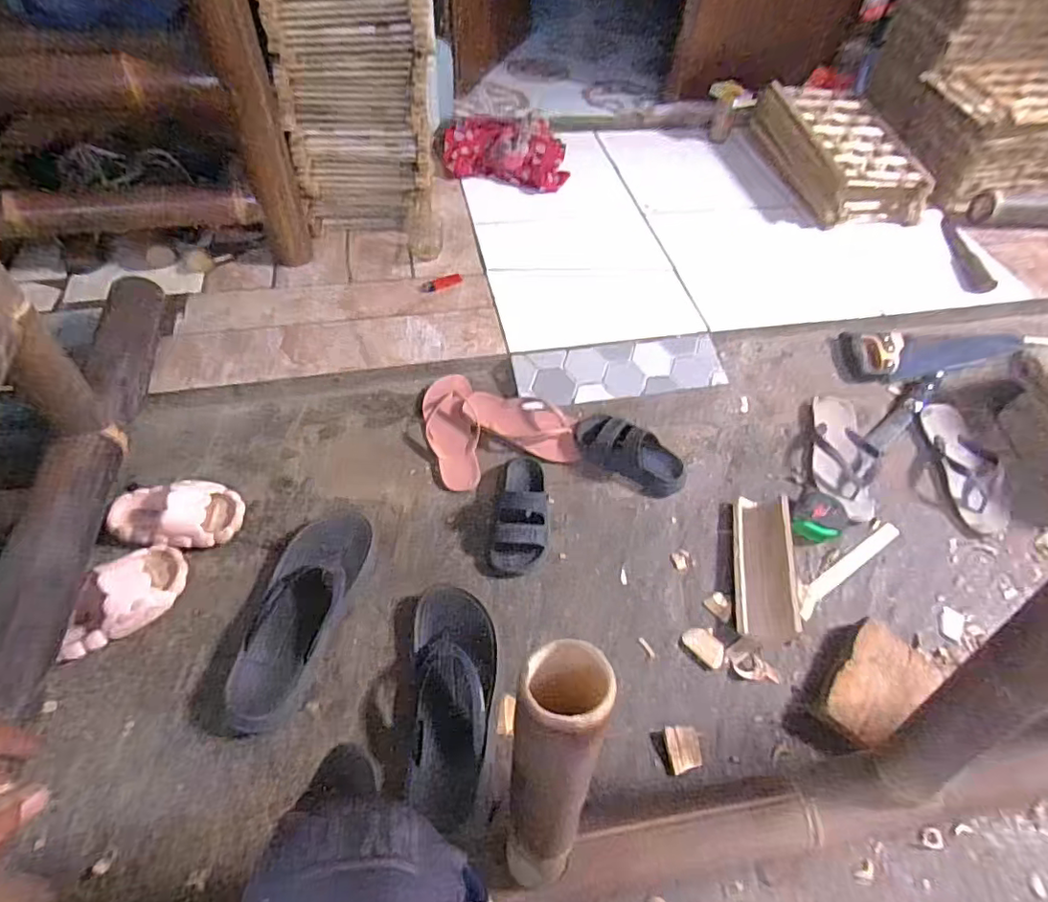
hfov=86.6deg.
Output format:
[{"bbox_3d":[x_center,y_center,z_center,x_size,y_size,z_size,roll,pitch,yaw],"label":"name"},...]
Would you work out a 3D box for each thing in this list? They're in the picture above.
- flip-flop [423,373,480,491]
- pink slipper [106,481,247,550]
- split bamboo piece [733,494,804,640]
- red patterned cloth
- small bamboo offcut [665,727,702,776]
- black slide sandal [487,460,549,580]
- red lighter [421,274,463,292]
[{"bbox_3d":[-0.120,-0.038,0.954,0.088,0.026,0.224,-10,56,-12],"label":"flip-flop"},{"bbox_3d":[-0.504,0.096,0.814,0.170,0.056,0.099,-3,55,-8],"label":"pink slipper"},{"bbox_3d":[0.369,0.171,0.853,0.080,0.055,0.234,10,54,1],"label":"split bamboo piece"},{"bbox_3d":[-0.048,-0.758,1.389,0.317,0.049,0.270,6,54,-1],"label":"red patterned cloth"},{"bbox_3d":[0.204,0.384,0.715,0.043,0.017,0.053,0,54,-5],"label":"small bamboo offcut"},{"bbox_3d":[0.001,0.093,0.851,0.081,0.058,0.197,8,54,1],"label":"black slide sandal"},{"bbox_3d":[-0.164,-0.338,1.116,0.084,0.015,0.031,-19,58,-18],"label":"red lighter"}]

